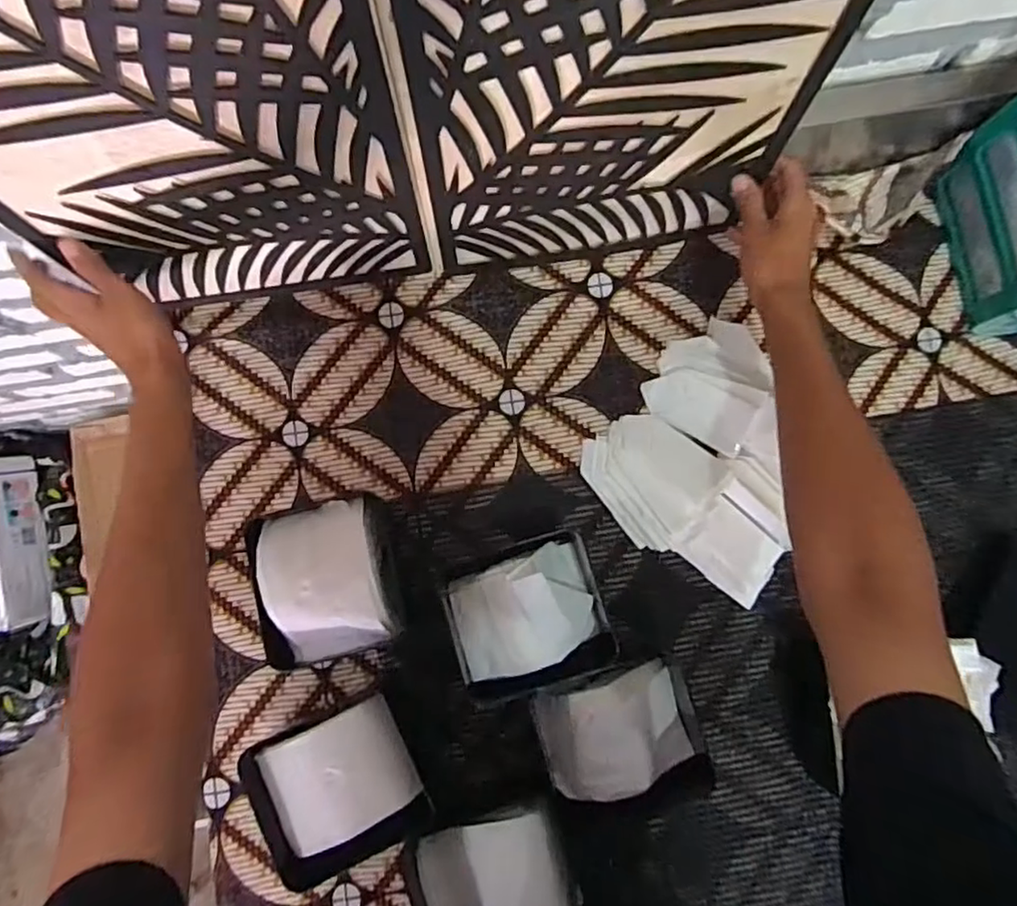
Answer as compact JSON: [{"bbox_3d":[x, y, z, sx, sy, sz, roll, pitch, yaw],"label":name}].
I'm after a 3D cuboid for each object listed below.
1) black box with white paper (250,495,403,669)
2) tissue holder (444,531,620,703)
[{"bbox_3d":[-0.155,0.108,0.550,0.108,0.094,0.127,-13,84,-2],"label":"black box with white paper"},{"bbox_3d":[0.018,0.147,0.555,0.133,0.082,0.120,-17,84,-3],"label":"tissue holder"}]

